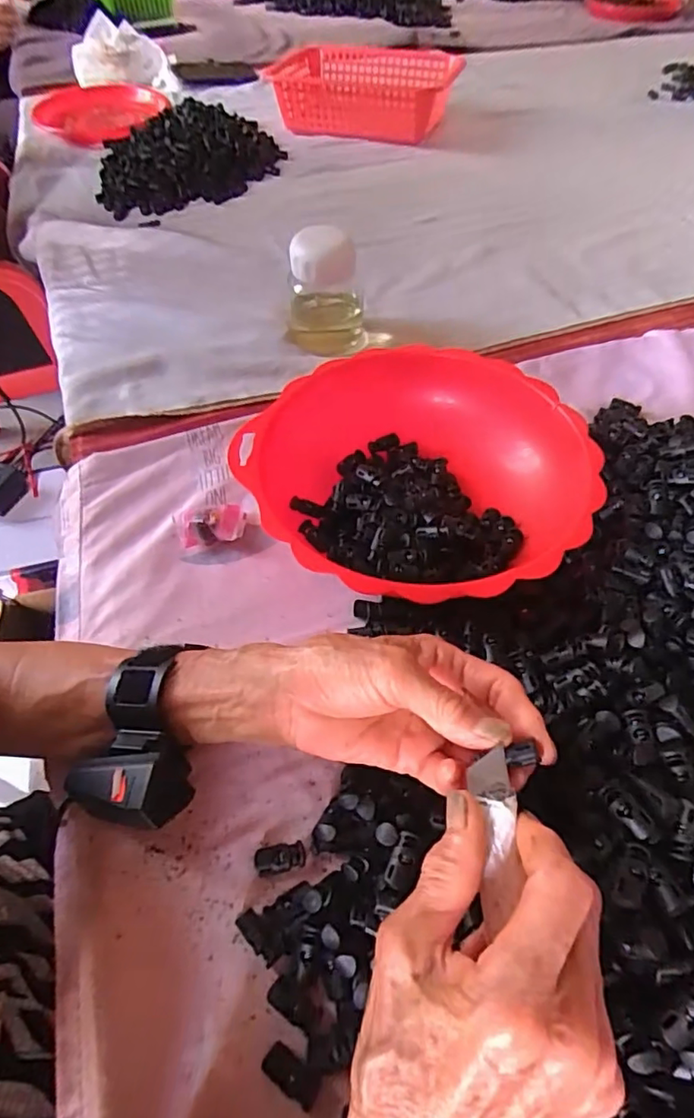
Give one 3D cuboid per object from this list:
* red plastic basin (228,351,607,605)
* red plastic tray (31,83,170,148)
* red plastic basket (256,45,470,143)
[{"bbox_3d":[0.052,-0.058,0.426,0.237,0.066,0.234,0,53,1],"label":"red plastic basin"},{"bbox_3d":[-0.451,-0.783,0.987,0.289,0.042,0.218,21,57,16],"label":"red plastic tray"},{"bbox_3d":[0.039,-0.813,0.976,0.296,0.078,0.266,8,54,7],"label":"red plastic basket"}]

